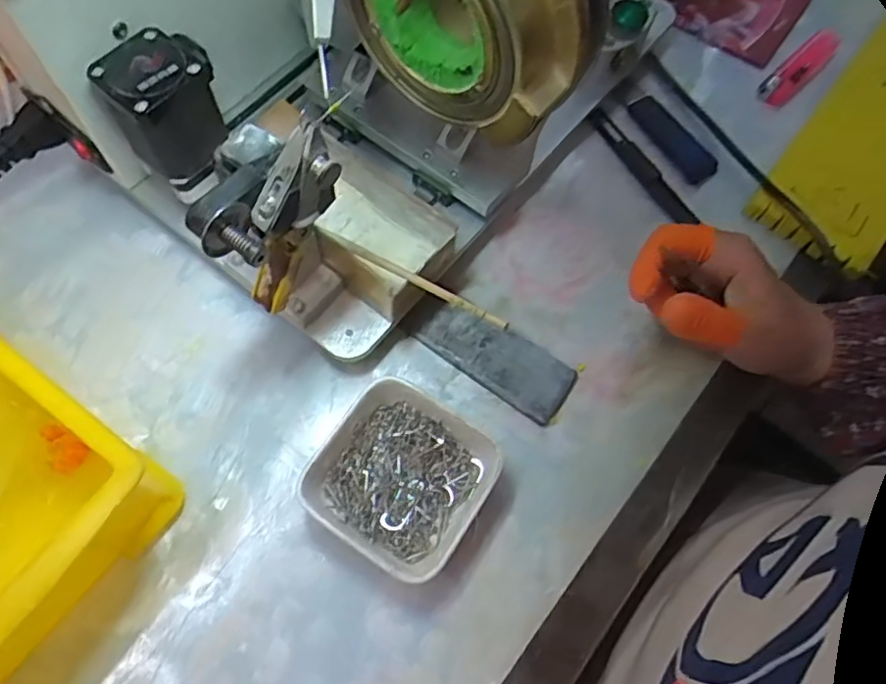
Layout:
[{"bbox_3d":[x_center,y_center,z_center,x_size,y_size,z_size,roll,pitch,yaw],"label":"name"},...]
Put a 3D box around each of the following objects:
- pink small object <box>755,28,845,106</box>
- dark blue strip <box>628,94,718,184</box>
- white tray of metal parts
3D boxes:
[{"bbox_3d":[0.254,-0.195,0.455,0.082,0.009,0.022,-42,75,-17],"label":"pink small object"},{"bbox_3d":[0.151,-0.137,0.426,0.024,0.004,0.072,-29,72,-13],"label":"dark blue strip"},{"bbox_3d":[-0.020,0.068,0.323,0.079,0.031,0.080,30,70,10],"label":"white tray of metal parts"}]

